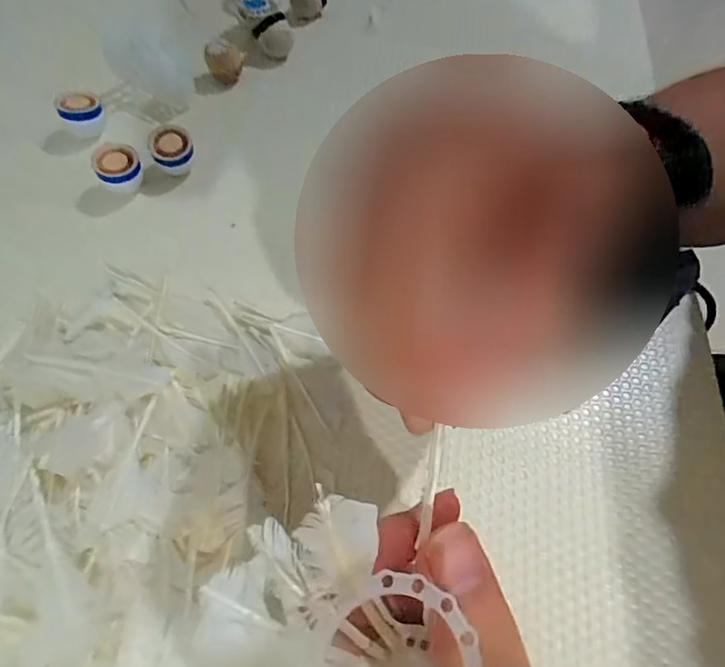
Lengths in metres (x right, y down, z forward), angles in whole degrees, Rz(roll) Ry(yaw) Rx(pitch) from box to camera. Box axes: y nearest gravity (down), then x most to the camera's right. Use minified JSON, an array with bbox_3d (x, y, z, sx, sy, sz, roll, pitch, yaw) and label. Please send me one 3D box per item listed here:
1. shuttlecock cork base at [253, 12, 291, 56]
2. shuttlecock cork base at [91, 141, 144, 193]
[{"bbox_3d":[-0.066,-0.220,0.391,0.026,0.024,0.022,-10,61,-8],"label":"shuttlecock cork base"},{"bbox_3d":[-0.151,-0.101,0.325,0.026,0.022,0.027,1,60,-2],"label":"shuttlecock cork base"}]

